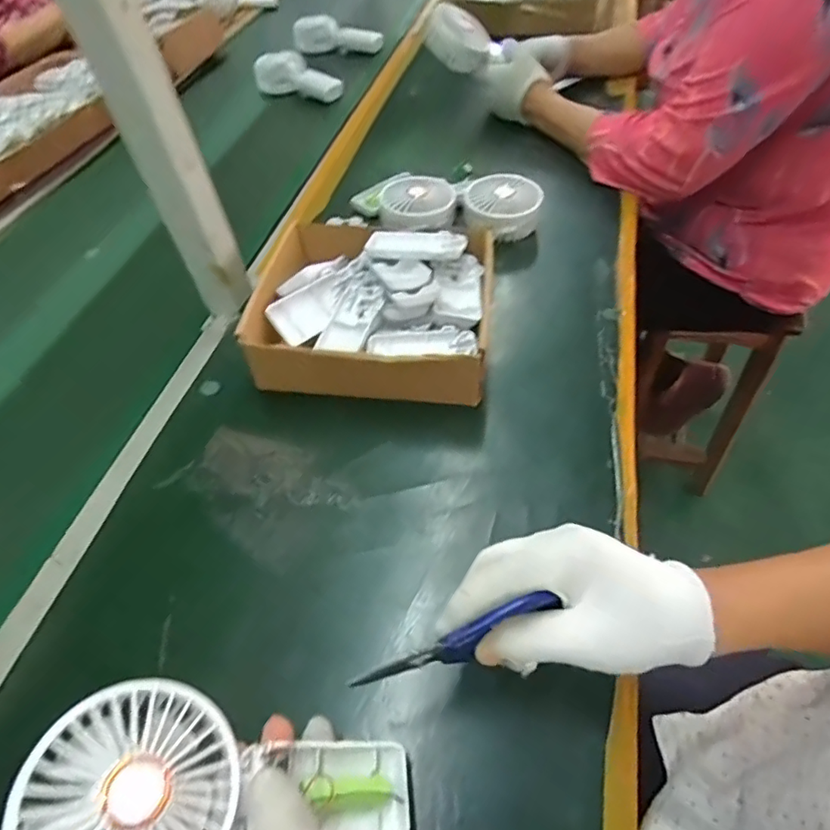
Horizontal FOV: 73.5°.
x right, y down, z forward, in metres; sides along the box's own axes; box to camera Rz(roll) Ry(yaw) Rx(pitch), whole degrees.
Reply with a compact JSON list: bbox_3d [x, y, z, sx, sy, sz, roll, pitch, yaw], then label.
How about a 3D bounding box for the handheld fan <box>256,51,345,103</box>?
[{"bbox_3d":[-0.193,-0.582,0.974,0.179,0.073,0.056,21,56,16],"label":"handheld fan"}]

